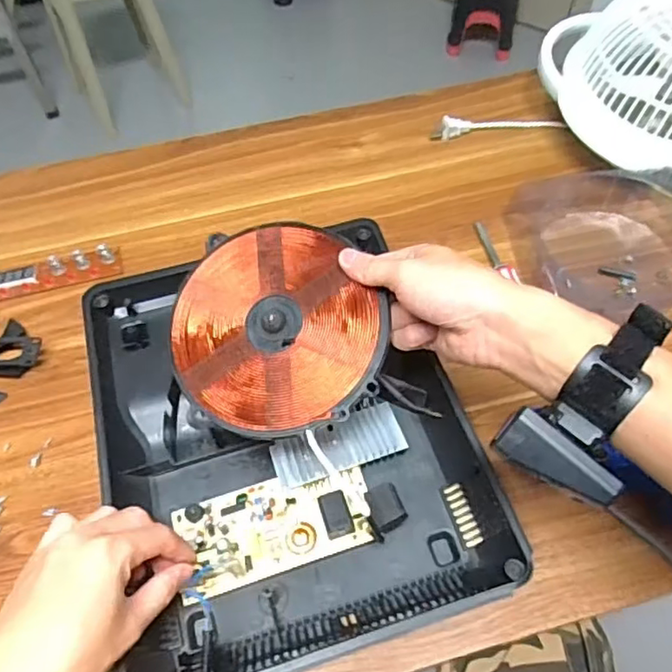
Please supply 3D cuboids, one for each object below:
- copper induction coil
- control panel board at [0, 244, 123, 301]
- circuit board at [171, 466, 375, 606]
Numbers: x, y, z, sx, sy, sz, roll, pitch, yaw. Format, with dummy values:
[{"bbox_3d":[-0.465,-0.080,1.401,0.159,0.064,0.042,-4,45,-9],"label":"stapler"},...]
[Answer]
[{"bbox_3d":[-0.042,-0.009,0.429,0.151,0.007,0.154,0,72,10],"label":"copper induction coil"},{"bbox_3d":[-0.322,-0.056,0.608,0.201,0.015,0.038,-15,59,-7],"label":"control panel board"},{"bbox_3d":[-0.044,0.135,0.434,0.138,0.022,0.068,-15,59,-7],"label":"circuit board"}]

